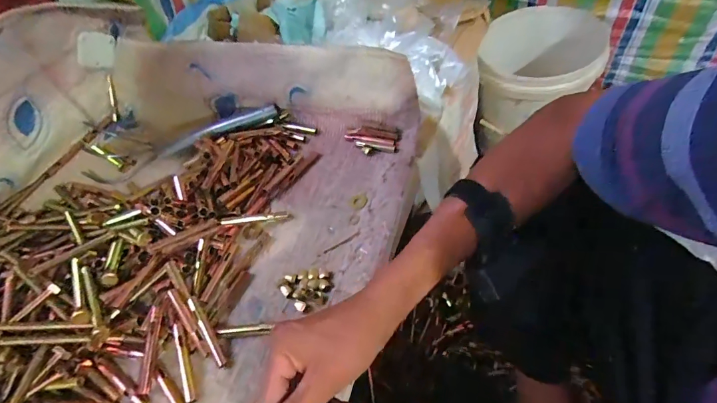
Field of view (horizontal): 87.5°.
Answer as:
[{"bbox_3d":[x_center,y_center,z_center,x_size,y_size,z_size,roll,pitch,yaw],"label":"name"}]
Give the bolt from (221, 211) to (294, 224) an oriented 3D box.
[{"bbox_3d":[-0.132,0.021,0.497,0.093,0.011,0.013,-4,49,-27],"label":"bolt"}]

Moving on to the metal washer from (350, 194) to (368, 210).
[{"bbox_3d":[-0.001,0.000,0.517,0.026,0.004,0.024,19,73,31],"label":"metal washer"}]

